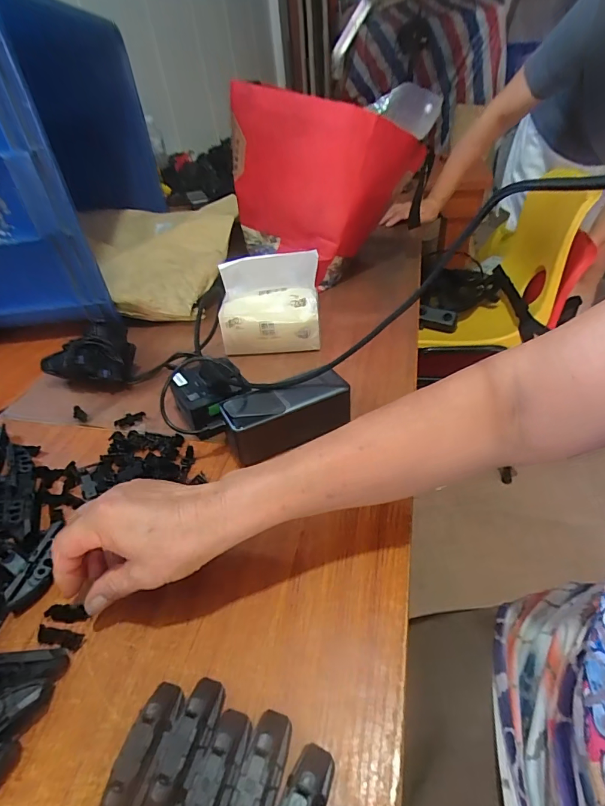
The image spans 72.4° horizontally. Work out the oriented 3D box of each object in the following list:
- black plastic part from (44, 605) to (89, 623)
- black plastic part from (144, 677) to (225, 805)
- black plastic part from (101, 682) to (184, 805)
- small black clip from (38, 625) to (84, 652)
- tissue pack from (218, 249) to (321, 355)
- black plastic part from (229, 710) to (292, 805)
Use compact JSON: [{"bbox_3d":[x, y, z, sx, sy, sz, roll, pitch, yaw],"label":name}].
[{"bbox_3d":[-0.178,0.159,0.314,0.033,0.004,0.012,6,40,3],"label":"black plastic part"},{"bbox_3d":[-0.069,0.201,0.239,0.023,0.020,0.073,7,41,16],"label":"black plastic part"},{"bbox_3d":[-0.092,0.204,0.238,0.019,0.020,0.073,6,41,15],"label":"black plastic part"},{"bbox_3d":[-0.177,0.171,0.301,0.035,0.005,0.011,5,40,13],"label":"small black clip"},{"bbox_3d":[-0.044,-0.127,0.553,0.133,0.127,0.050,-5,39,2],"label":"tissue pack"},{"bbox_3d":[-0.025,0.210,0.222,0.022,0.019,0.072,9,42,18],"label":"black plastic part"}]

